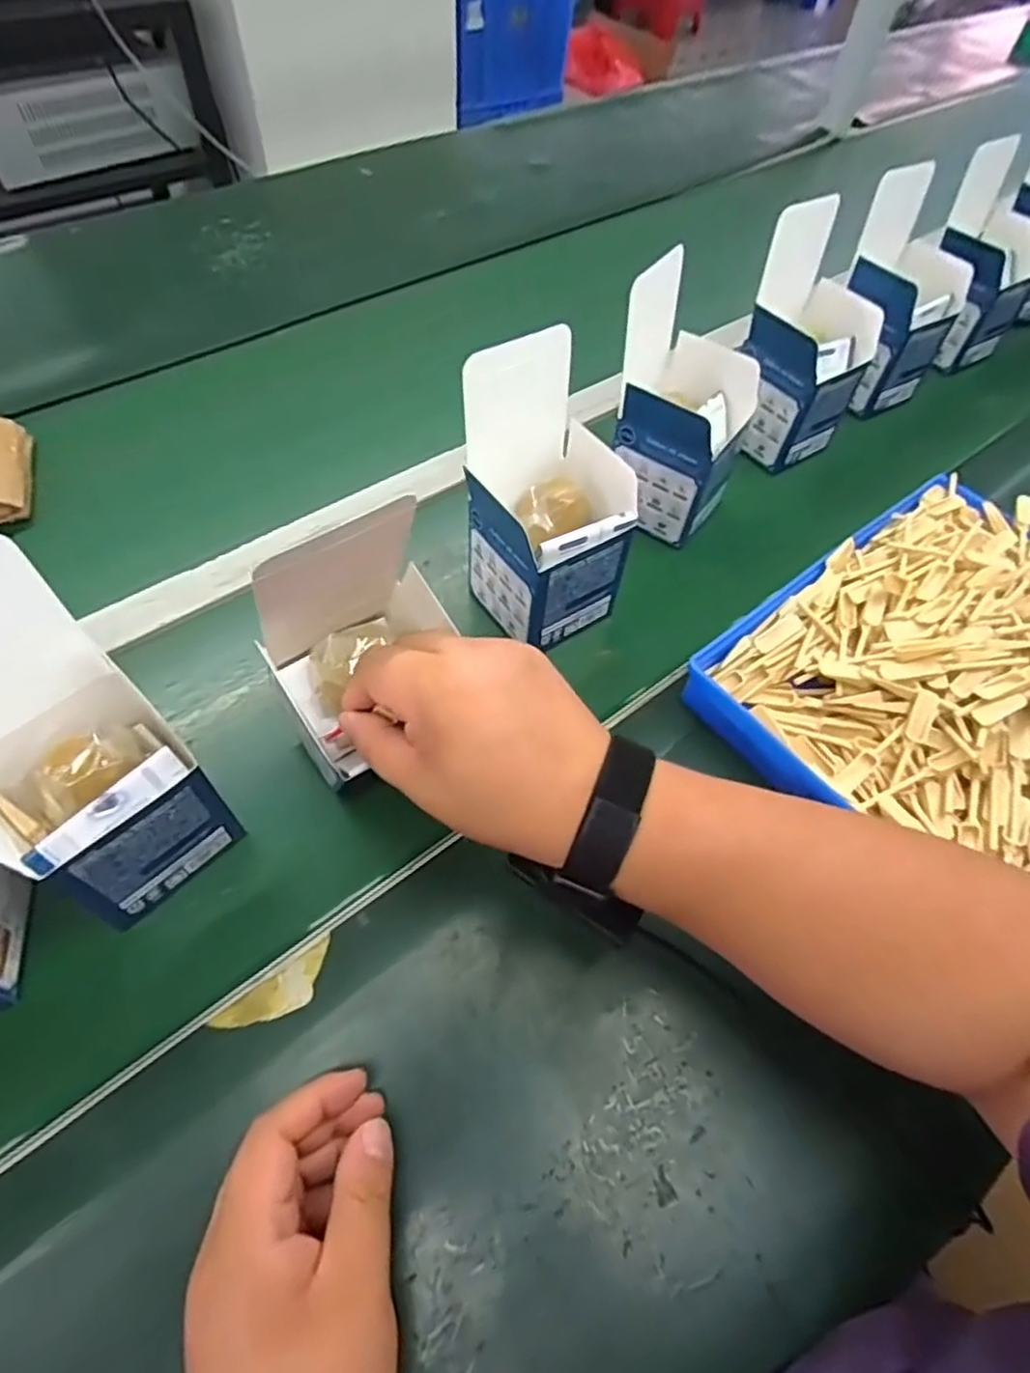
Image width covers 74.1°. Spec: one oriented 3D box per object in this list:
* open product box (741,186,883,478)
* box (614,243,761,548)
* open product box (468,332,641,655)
[{"bbox_3d":[0.250,-0.294,0.585,0.096,0.170,0.095,-30,63,-20],"label":"open product box"},{"bbox_3d":[0.129,-0.212,0.526,0.096,0.159,0.093,32,61,17],"label":"box"},{"bbox_3d":[0.022,-0.120,0.458,0.098,0.171,0.101,-31,63,-20],"label":"open product box"}]

